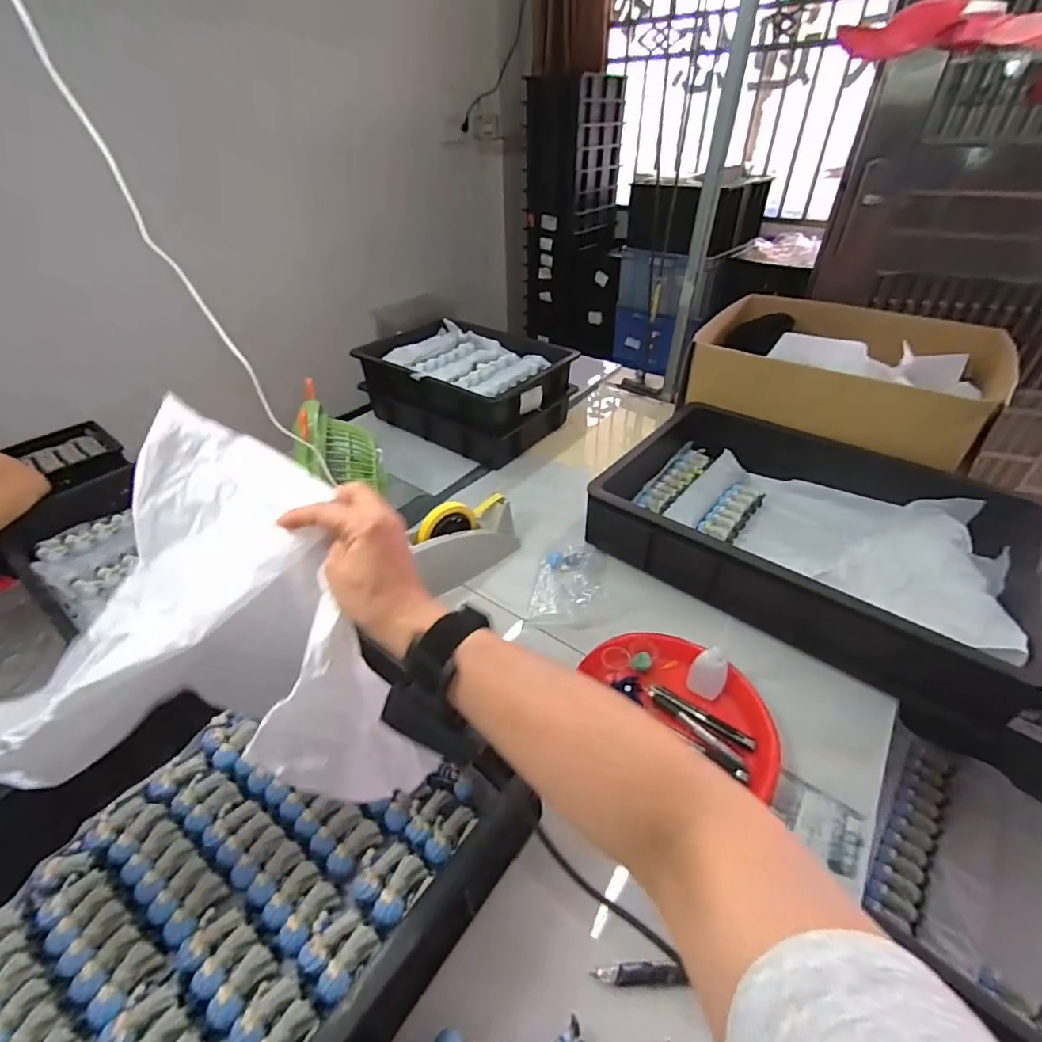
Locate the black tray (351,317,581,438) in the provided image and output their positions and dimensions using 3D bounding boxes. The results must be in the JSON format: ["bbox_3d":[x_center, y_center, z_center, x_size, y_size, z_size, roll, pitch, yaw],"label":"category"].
[{"bbox_3d":[-0.135,-0.343,1.172,0.457,0.098,0.312,24,45,28],"label":"black tray"}]

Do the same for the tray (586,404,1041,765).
[{"bbox_3d":[0.469,0.003,0.835,0.578,0.126,0.434,27,47,30],"label":"tray"}]

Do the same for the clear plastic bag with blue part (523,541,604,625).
[{"bbox_3d":[0.077,0.092,0.806,0.103,0.046,0.163,9,40,12],"label":"clear plastic bag with blue part"}]

